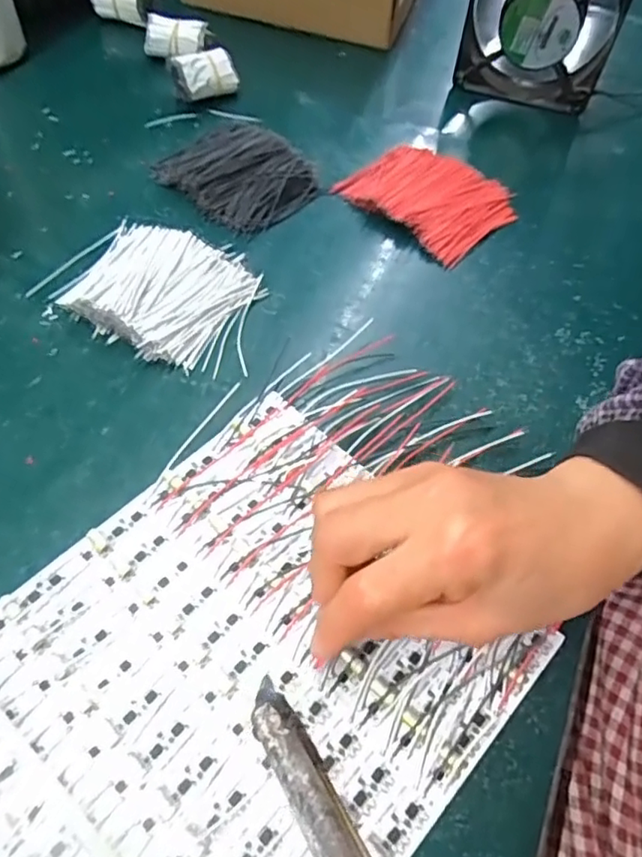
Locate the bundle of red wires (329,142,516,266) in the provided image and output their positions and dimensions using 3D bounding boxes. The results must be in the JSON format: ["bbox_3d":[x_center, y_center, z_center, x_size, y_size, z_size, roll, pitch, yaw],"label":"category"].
[{"bbox_3d":[0.079,-0.179,0.451,0.089,0.017,0.120,-38,67,-24],"label":"bundle of red wires"}]

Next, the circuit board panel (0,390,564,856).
[{"bbox_3d":[-0.037,0.106,0.265,0.193,0.007,0.225,40,63,20],"label":"circuit board panel"}]

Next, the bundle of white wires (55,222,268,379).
[{"bbox_3d":[-0.100,-0.091,0.383,0.114,0.018,0.098,20,58,9],"label":"bundle of white wires"}]

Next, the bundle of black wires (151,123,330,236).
[{"bbox_3d":[-0.061,-0.196,0.451,0.107,0.021,0.096,39,63,20],"label":"bundle of black wires"}]

